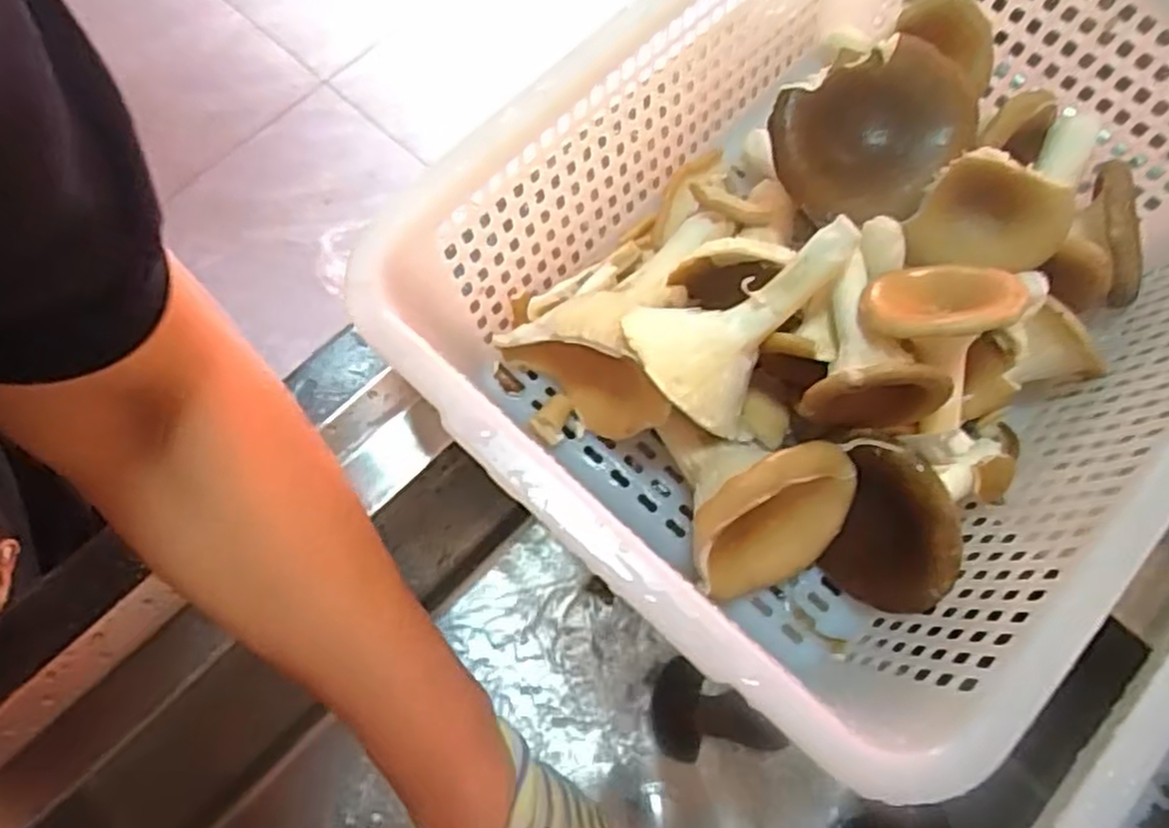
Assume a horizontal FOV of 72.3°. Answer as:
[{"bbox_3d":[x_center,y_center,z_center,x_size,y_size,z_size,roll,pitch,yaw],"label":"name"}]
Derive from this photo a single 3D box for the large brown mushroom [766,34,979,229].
[{"bbox_3d":[0.136,-0.131,0.383,0.087,0.043,0.069,-19,91,8],"label":"large brown mushroom"}]

